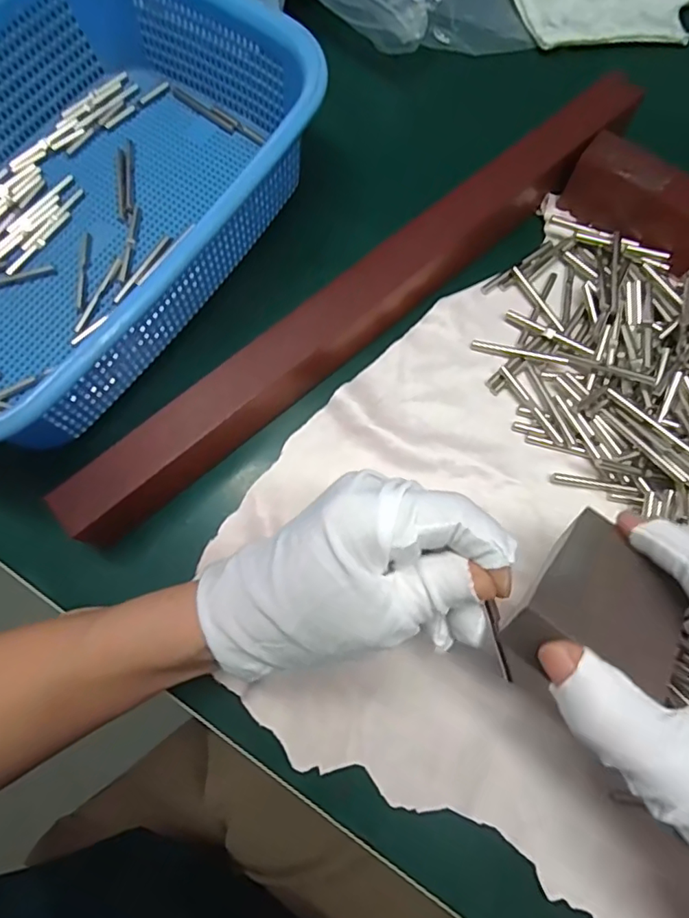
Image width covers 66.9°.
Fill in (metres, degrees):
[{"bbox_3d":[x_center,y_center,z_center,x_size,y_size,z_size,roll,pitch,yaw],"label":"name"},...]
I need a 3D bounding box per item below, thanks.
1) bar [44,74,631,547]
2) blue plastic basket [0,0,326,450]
[{"bbox_3d":[0.013,-0.088,0.290,0.375,0.041,0.031,-40,78,-8],"label":"bar"},{"bbox_3d":[-0.154,-0.146,0.293,0.207,0.074,0.283,36,79,9],"label":"blue plastic basket"}]

